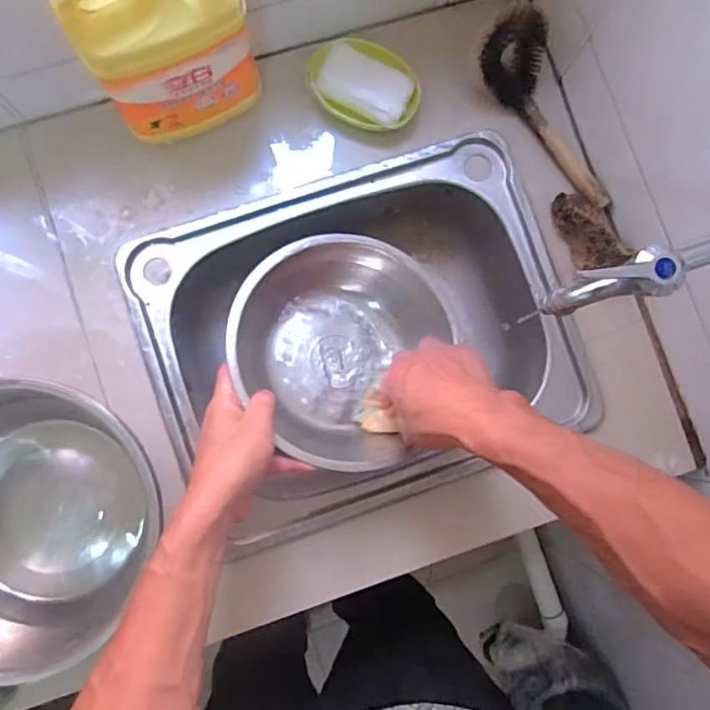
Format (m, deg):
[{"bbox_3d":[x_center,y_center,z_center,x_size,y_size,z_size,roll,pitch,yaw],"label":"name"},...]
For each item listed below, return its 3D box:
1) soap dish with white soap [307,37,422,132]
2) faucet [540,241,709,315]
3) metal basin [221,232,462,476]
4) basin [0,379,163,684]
[{"bbox_3d":[0.011,-0.301,0.644,0.122,0.029,0.085,22,84,-1],"label":"soap dish with white soap"},{"bbox_3d":[0.251,-0.072,0.413,0.202,0.076,0.033,-19,87,-5],"label":"faucet"},{"bbox_3d":[-0.014,-0.006,0.589,0.229,0.082,0.229,4,78,-17],"label":"metal basin"},{"bbox_3d":[-0.315,0.144,0.546,0.227,0.108,0.240,0,85,-3],"label":"basin"}]

